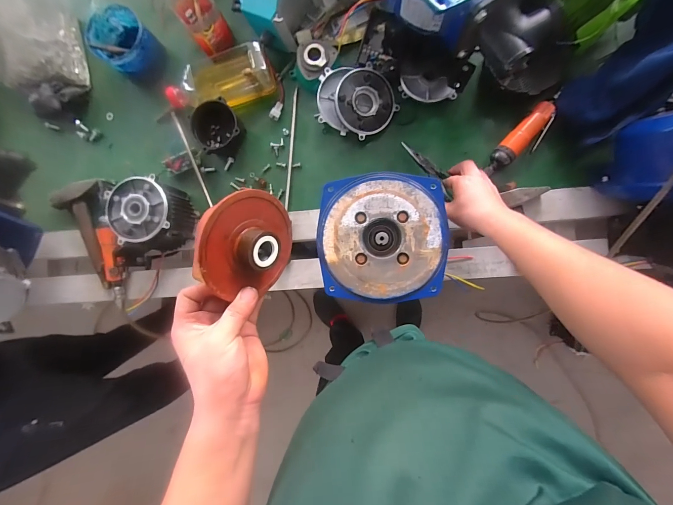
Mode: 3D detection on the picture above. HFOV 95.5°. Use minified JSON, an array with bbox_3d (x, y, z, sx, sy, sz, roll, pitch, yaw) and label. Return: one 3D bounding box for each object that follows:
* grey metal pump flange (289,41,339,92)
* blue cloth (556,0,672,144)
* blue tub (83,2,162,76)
[{"bbox_3d":[-0.050,-0.390,0.627,0.084,0.039,0.093,34,93,6],"label":"grey metal pump flange"},{"bbox_3d":[0.486,-0.335,0.467,0.133,0.130,0.311,17,115,6],"label":"blue cloth"},{"bbox_3d":[-0.437,-0.436,0.648,0.106,0.095,0.108,0,89,6],"label":"blue tub"}]

